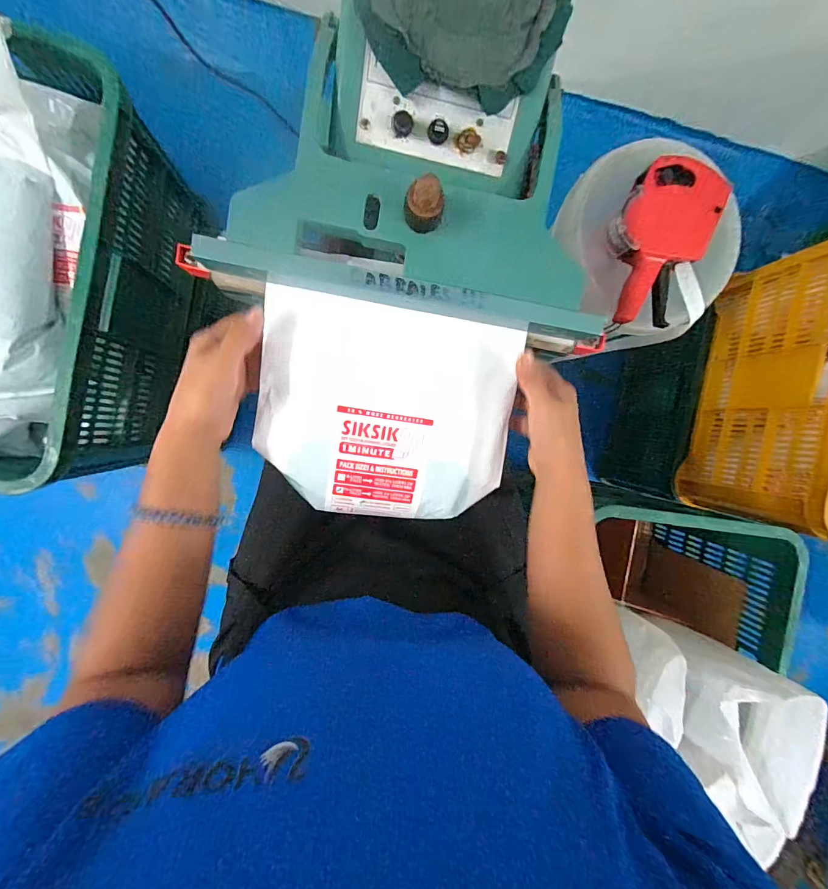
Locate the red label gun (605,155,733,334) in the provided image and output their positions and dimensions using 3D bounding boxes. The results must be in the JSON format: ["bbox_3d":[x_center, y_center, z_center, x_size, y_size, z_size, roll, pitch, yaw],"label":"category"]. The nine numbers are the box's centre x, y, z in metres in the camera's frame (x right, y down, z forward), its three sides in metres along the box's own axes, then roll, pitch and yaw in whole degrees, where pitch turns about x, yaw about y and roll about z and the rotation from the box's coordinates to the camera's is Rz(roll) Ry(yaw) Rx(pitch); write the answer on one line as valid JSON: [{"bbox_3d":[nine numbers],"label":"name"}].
[{"bbox_3d":[0.344,-0.276,0.556,0.158,0.039,0.219,0,93,-7],"label":"red label gun"}]

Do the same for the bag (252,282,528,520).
[{"bbox_3d":[-0.026,-0.029,0.403,0.242,0.033,0.205,7,92,-7],"label":"bag"}]

